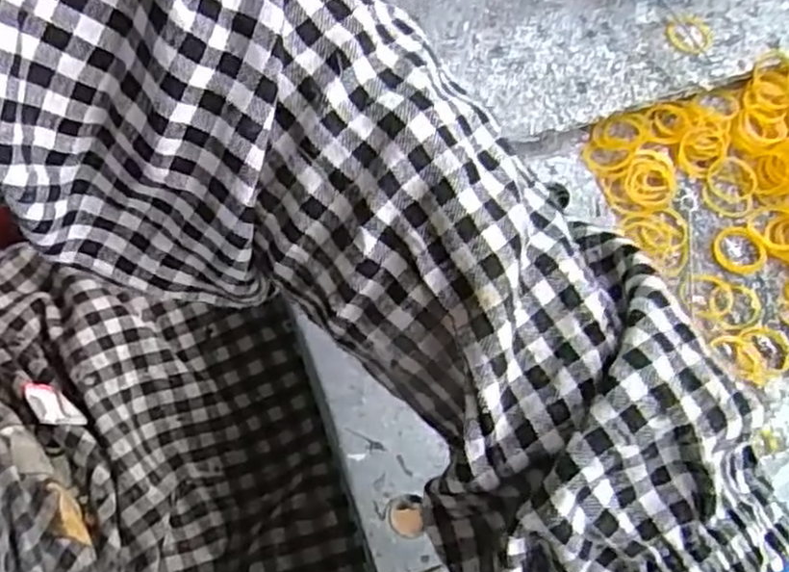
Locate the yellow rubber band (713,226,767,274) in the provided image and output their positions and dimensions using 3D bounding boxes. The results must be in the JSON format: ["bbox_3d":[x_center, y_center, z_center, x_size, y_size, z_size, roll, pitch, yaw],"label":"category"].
[{"bbox_3d":[0.199,-0.021,0.421,0.029,0.004,0.029,1,68,-2],"label":"yellow rubber band"}]

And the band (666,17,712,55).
[{"bbox_3d":[0.189,-0.161,0.466,0.029,0.004,0.028,1,68,-2],"label":"band"}]

